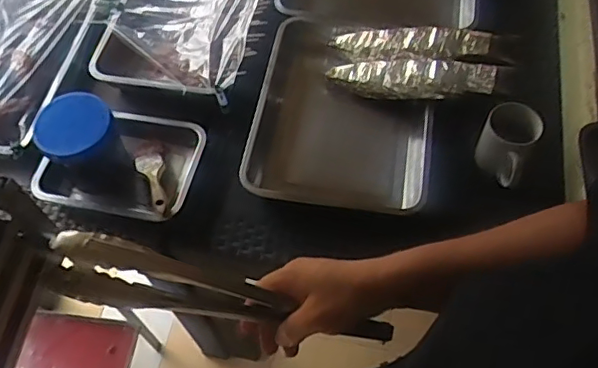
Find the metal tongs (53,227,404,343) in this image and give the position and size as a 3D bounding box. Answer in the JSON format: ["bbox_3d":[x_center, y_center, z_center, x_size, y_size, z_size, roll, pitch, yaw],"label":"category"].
[{"bbox_3d":[-0.063,0.110,0.537,0.330,0.056,0.047,18,59,-17],"label":"metal tongs"}]

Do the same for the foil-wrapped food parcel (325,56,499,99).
[{"bbox_3d":[0.192,-0.186,0.974,0.278,0.032,0.070,6,59,21],"label":"foil-wrapped food parcel"}]

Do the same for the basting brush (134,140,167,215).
[{"bbox_3d":[-0.240,-0.014,0.926,0.051,0.023,0.177,-17,43,-9],"label":"basting brush"}]

